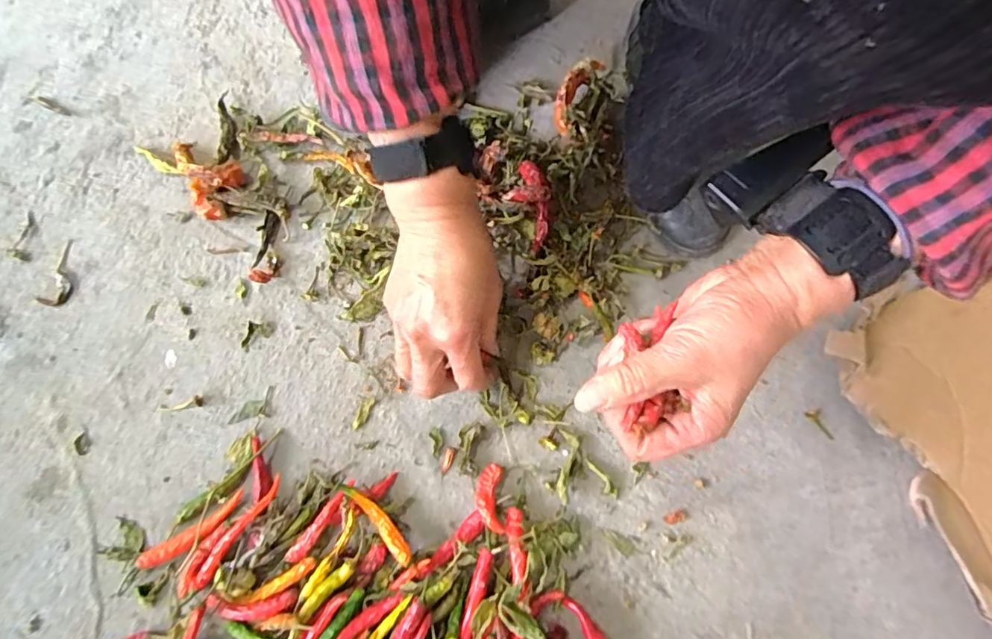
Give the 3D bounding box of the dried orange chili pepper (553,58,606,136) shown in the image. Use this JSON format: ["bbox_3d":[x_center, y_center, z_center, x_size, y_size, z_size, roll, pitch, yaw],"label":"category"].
[{"bbox_3d":[0.071,-0.205,0.495,0.028,0.011,0.071,27,92,9],"label":"dried orange chili pepper"}]

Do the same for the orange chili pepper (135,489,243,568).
[{"bbox_3d":[-0.219,0.153,0.387,0.078,0.010,0.016,-32,75,-9],"label":"orange chili pepper"}]

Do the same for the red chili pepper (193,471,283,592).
[{"bbox_3d":[-0.185,0.150,0.384,0.014,0.016,0.090,35,76,11],"label":"red chili pepper"}]

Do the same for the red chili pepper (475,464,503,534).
[{"bbox_3d":[-0.005,0.131,0.395,0.020,0.015,0.047,0,73,1],"label":"red chili pepper"}]

